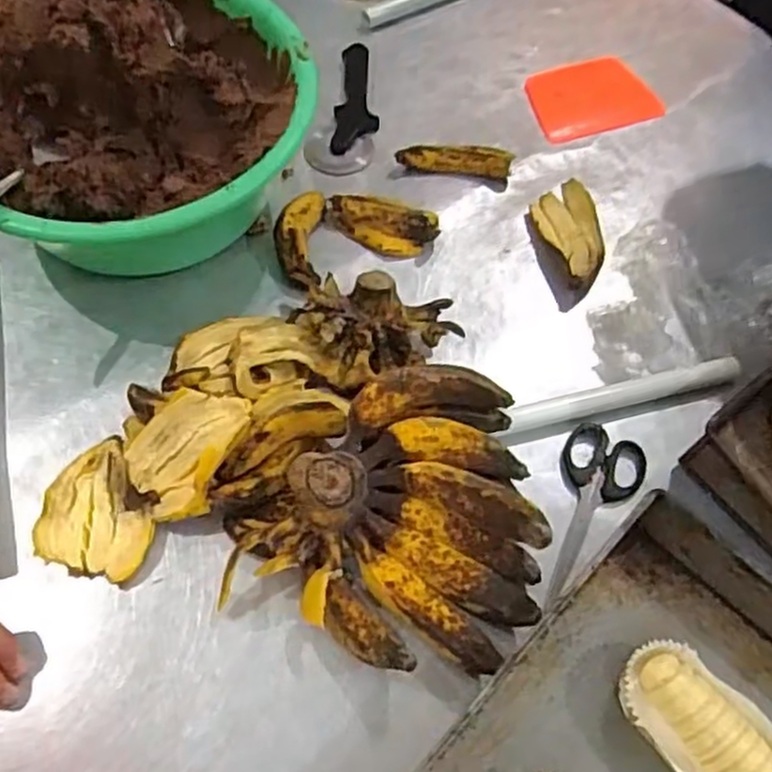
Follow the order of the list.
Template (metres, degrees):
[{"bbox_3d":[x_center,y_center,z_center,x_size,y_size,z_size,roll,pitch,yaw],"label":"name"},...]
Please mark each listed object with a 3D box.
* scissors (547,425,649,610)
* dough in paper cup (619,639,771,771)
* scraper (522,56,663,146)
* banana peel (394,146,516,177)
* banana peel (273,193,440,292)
[{"bbox_3d":[0.151,0.097,0.555,0.060,0.006,0.145,22,63,10],"label":"scissors"},{"bbox_3d":[0.215,0.229,0.469,0.063,0.035,0.144,-40,70,-21],"label":"dough in paper cup"},{"bbox_3d":[0.212,-0.302,0.777,0.128,0.011,0.092,-17,63,-11],"label":"scraper"},{"bbox_3d":[0.066,-0.216,0.710,0.106,0.024,0.022,6,61,1],"label":"banana peel"},{"bbox_3d":[-0.033,-0.138,0.662,0.137,0.032,0.088,-28,66,-16],"label":"banana peel"}]

